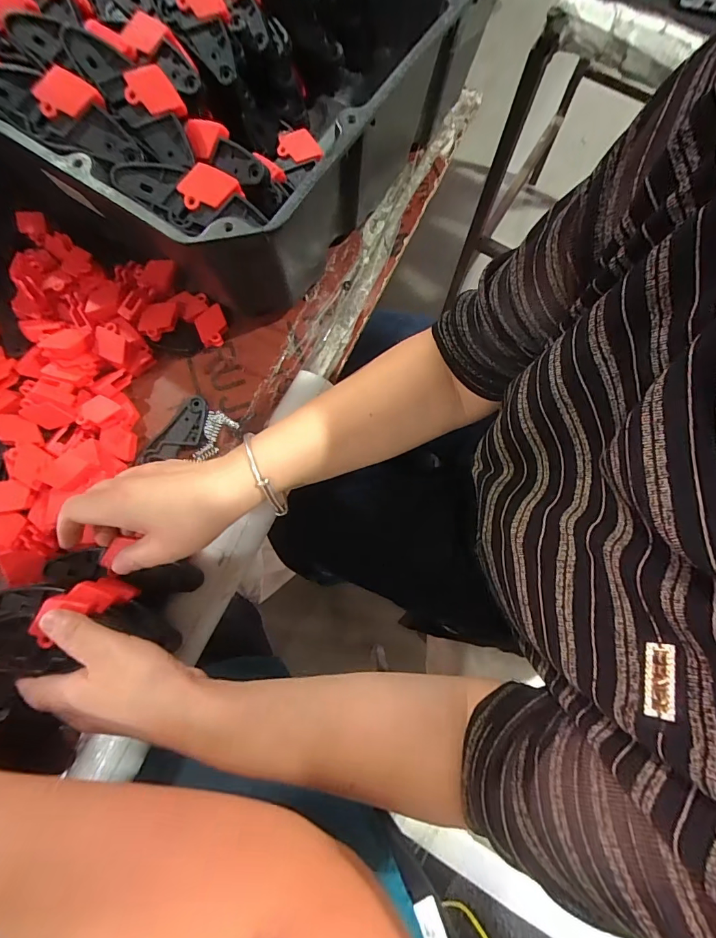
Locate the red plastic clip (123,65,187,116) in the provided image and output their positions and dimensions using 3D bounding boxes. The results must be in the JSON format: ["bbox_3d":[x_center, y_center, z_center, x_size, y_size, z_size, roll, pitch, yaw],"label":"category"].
[{"bbox_3d":[-0.158,-0.292,0.315,0.043,0.027,0.009,-3,33,-5],"label":"red plastic clip"}]

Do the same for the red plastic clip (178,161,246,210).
[{"bbox_3d":[-0.111,-0.210,0.302,0.043,0.006,0.027,-22,116,1],"label":"red plastic clip"}]

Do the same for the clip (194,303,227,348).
[{"bbox_3d":[-0.149,-0.145,0.417,0.030,0.013,0.039,-21,78,-5],"label":"clip"}]

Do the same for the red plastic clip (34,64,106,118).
[{"bbox_3d":[-0.214,-0.276,0.302,0.042,0.013,0.029,2,109,-4],"label":"red plastic clip"}]

